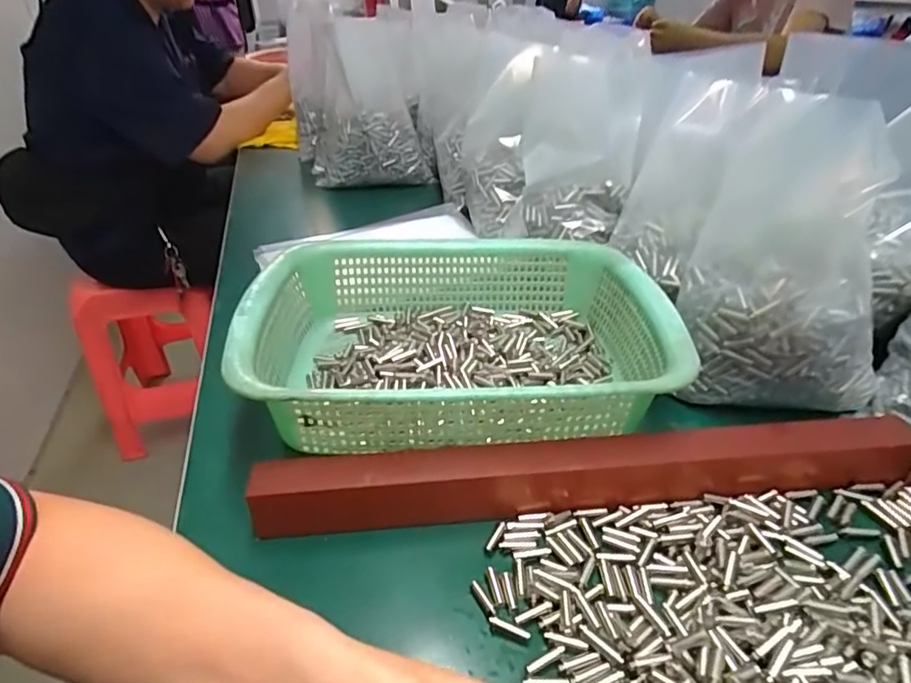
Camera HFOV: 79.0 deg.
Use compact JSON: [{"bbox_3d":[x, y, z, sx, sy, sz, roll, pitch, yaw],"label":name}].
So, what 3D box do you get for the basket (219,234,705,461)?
[{"bbox_3d":[0.002,-0.007,0.419,0.287,0.084,0.219,-4,35,-1],"label":"basket"}]

